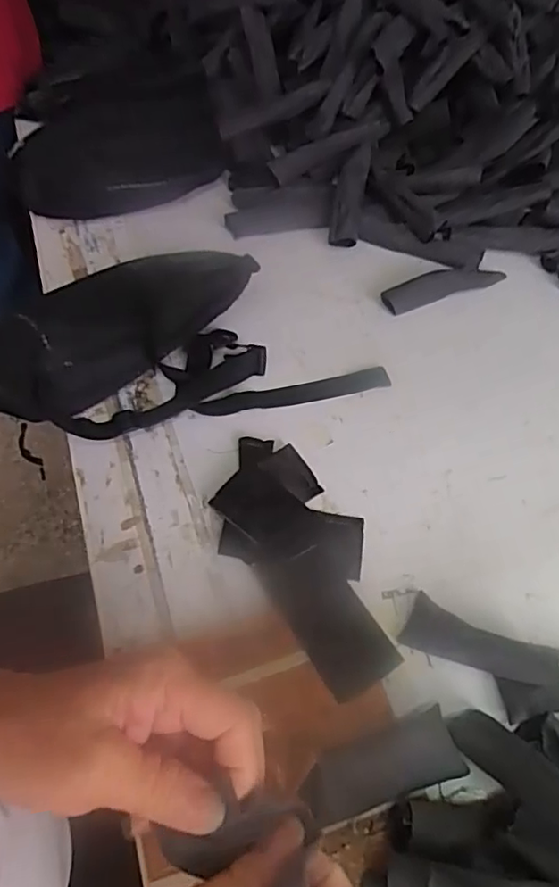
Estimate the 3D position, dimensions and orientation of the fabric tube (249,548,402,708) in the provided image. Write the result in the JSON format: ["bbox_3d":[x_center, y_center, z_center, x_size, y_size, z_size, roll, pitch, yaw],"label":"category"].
[{"bbox_3d":[0.037,0.131,0.441,0.059,0.007,0.114,-26,60,-18],"label":"fabric tube"}]

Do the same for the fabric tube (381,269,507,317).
[{"bbox_3d":[0.182,-0.175,0.642,0.140,0.017,0.031,-19,58,-15],"label":"fabric tube"}]

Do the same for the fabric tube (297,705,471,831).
[{"bbox_3d":[0.066,0.212,0.377,0.104,0.016,0.040,-16,58,-13],"label":"fabric tube"}]

